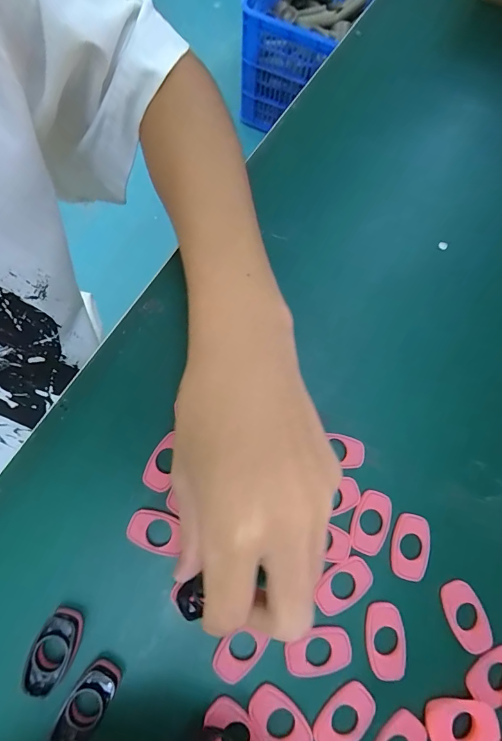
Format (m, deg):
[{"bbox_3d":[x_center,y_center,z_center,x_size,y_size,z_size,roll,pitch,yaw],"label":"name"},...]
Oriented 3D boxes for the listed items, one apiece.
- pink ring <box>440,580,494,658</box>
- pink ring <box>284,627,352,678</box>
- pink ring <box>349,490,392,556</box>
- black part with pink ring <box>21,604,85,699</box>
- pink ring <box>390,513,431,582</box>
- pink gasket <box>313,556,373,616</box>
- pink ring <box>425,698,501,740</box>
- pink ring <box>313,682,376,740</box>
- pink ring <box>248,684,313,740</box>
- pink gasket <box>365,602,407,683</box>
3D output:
[{"bbox_3d":[0.111,0.126,0.184,0.019,0.004,0.033,-22,75,-9],"label":"pink ring"},{"bbox_3d":[0.033,0.139,0.178,0.033,0.004,0.020,-11,74,-6],"label":"pink ring"},{"bbox_3d":[0.064,0.081,0.193,0.020,0.004,0.032,23,73,5],"label":"pink ring"},{"bbox_3d":[-0.092,0.131,0.170,0.019,0.008,0.032,23,73,5],"label":"black part with pink ring"},{"bbox_3d":[0.085,0.094,0.193,0.020,0.006,0.031,16,73,3],"label":"pink ring"},{"bbox_3d":[0.047,0.110,0.185,0.031,0.004,0.019,-32,77,-11],"label":"pink gasket"},{"bbox_3d":[0.099,0.167,0.171,0.031,0.007,0.019,-3,73,-3],"label":"pink ring"},{"bbox_3d":[0.044,0.165,0.171,0.032,0.004,0.020,-33,77,-11],"label":"pink ring"},{"bbox_3d":[0.014,0.165,0.169,0.031,0.004,0.020,40,76,10],"label":"pink ring"},{"bbox_3d":[0.068,0.135,0.181,0.019,0.004,0.033,0,73,-2],"label":"pink gasket"}]

